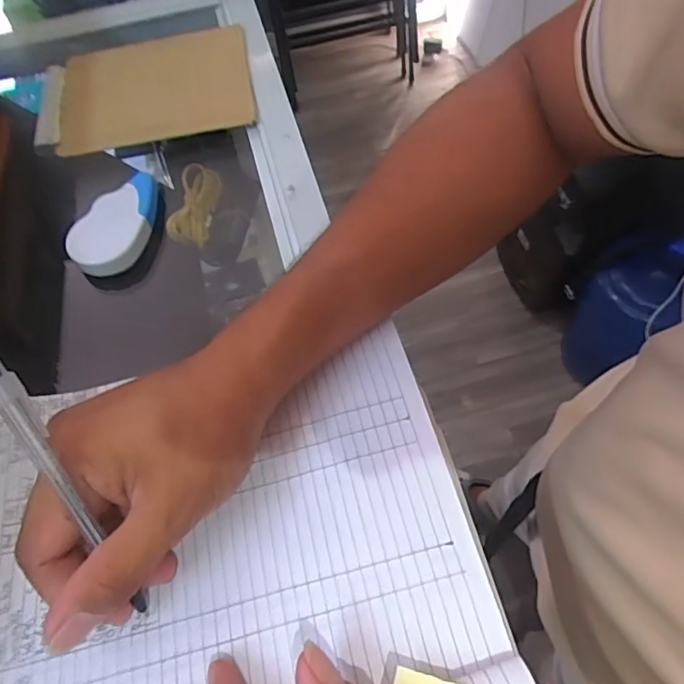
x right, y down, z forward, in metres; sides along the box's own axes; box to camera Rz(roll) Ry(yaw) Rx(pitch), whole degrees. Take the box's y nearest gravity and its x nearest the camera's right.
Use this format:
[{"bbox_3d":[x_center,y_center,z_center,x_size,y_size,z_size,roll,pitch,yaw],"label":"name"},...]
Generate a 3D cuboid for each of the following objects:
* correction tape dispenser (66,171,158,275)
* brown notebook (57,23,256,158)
[{"bbox_3d":[-0.152,-0.082,0.368,0.043,0.013,0.081,9,61,10],"label":"correction tape dispenser"},{"bbox_3d":[-0.154,-0.213,0.450,0.152,0.007,0.135,-12,60,-3],"label":"brown notebook"}]

